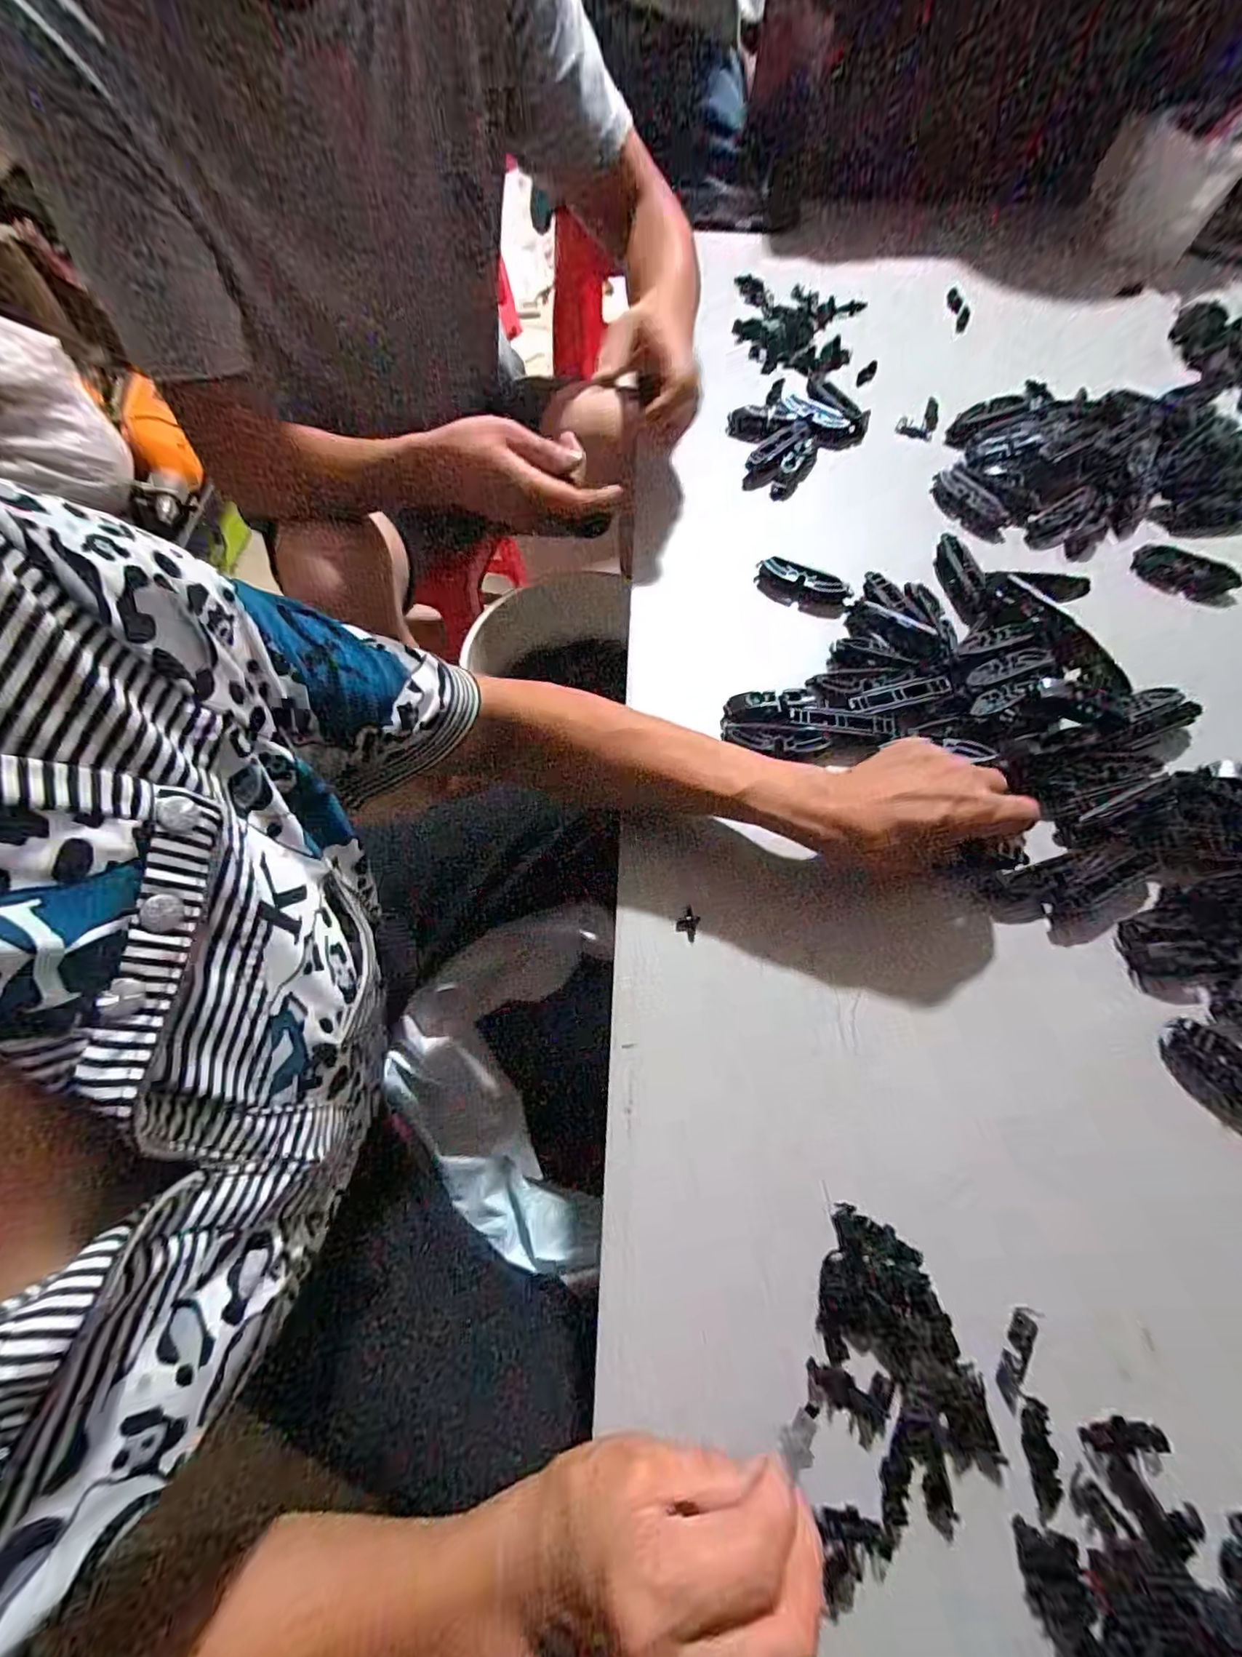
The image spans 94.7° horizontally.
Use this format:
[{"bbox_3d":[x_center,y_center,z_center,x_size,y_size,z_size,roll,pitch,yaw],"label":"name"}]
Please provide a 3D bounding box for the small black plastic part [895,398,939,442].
[{"bbox_3d":[0.306,-0.421,0.585,0.037,0.007,0.055,22,71,11],"label":"small black plastic part"}]

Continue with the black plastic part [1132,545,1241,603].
[{"bbox_3d":[0.492,-0.223,0.499,0.082,0.008,0.041,27,72,13],"label":"black plastic part"}]

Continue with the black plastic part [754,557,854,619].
[{"bbox_3d":[0.152,-0.200,0.487,0.079,0.032,0.026,21,71,11],"label":"black plastic part"}]

